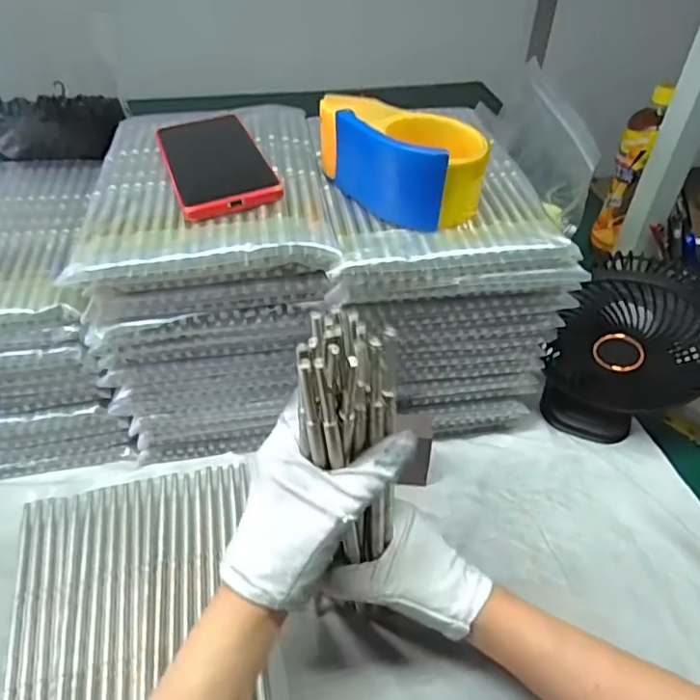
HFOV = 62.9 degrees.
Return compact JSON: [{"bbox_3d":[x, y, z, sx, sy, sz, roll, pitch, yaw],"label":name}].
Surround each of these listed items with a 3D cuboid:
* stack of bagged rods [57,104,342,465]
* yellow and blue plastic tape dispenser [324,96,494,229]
[{"bbox_3d":[-0.121,-0.070,0.551,0.184,0.223,0.255,-2,43,-7],"label":"stack of bagged rods"},{"bbox_3d":[0.036,-0.146,0.432,0.055,0.064,0.126,-31,53,-32],"label":"yellow and blue plastic tape dispenser"}]

